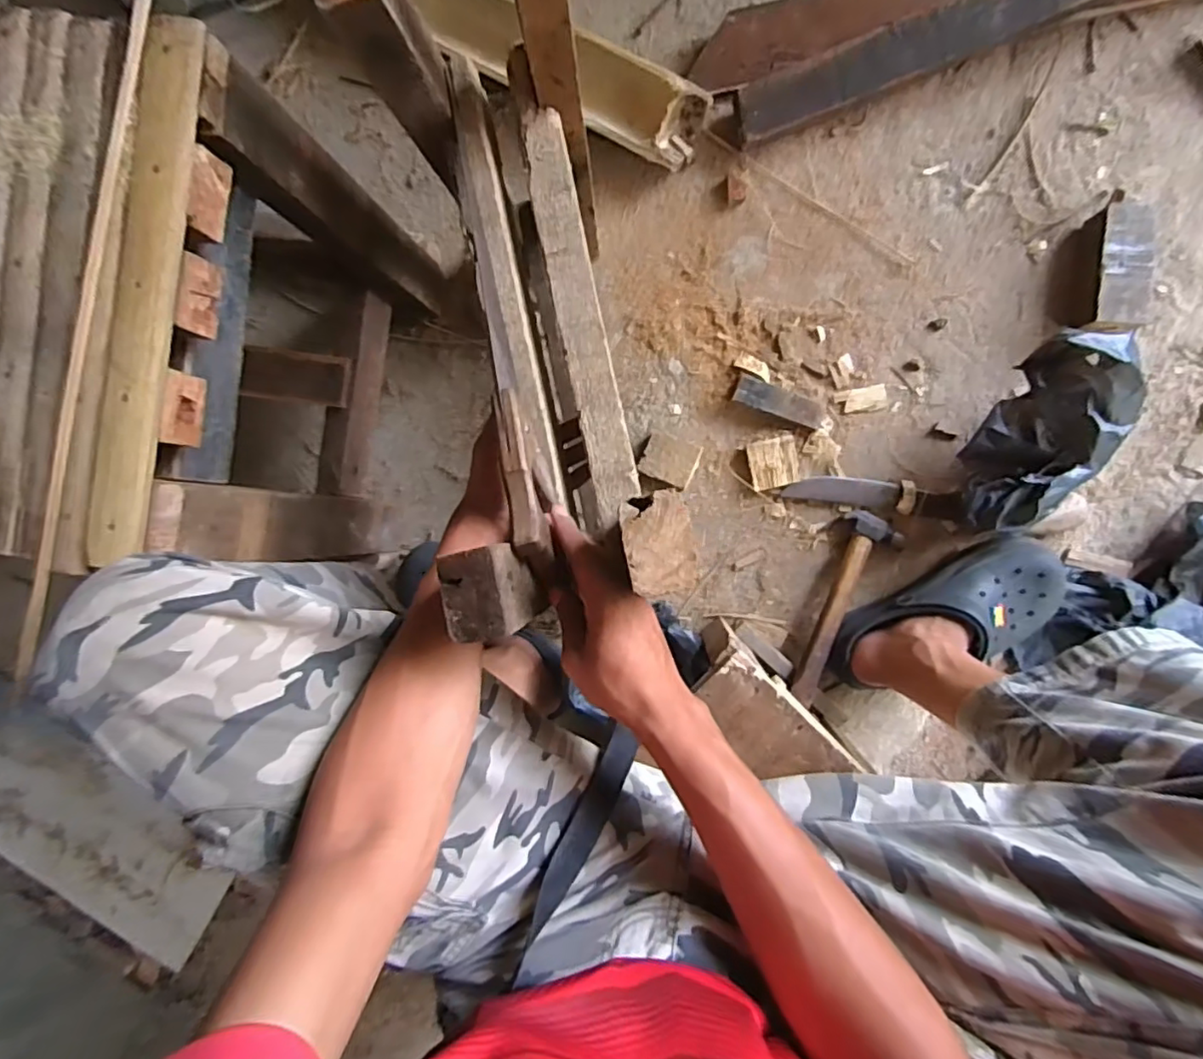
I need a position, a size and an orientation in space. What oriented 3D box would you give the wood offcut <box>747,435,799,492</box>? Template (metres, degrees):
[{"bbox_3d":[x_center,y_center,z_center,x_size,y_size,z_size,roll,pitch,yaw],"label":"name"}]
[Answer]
[{"bbox_3d":[0.216,-0.083,0.745,0.057,0.010,0.061,-10,90,8],"label":"wood offcut"}]

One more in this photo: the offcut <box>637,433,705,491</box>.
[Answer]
[{"bbox_3d":[0.087,-0.087,0.755,0.067,0.015,0.056,22,94,7],"label":"offcut"}]

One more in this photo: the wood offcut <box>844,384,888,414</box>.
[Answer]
[{"bbox_3d":[0.331,-0.163,0.746,0.052,0.007,0.029,-9,90,8],"label":"wood offcut"}]

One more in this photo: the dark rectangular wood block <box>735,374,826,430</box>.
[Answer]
[{"bbox_3d":[0.221,-0.157,0.740,0.112,0.027,0.033,21,97,4],"label":"dark rectangular wood block"}]

